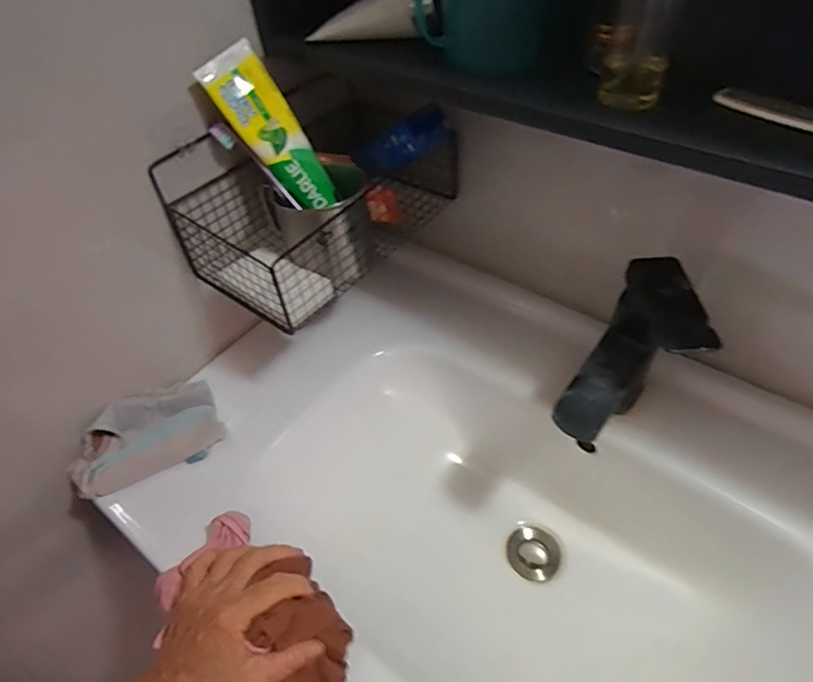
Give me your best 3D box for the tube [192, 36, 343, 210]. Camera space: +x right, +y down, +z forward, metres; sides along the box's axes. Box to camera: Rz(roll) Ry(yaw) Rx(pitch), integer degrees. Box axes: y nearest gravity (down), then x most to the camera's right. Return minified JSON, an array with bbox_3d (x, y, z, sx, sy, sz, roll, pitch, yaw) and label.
[{"bbox_3d":[-0.127,-0.196,0.516,0.055,0.160,0.035,-42,28,-10],"label":"tube"}]

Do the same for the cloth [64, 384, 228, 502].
[{"bbox_3d":[-0.271,0.096,0.553,0.145,0.044,0.097,-25,51,-17],"label":"cloth"}]

